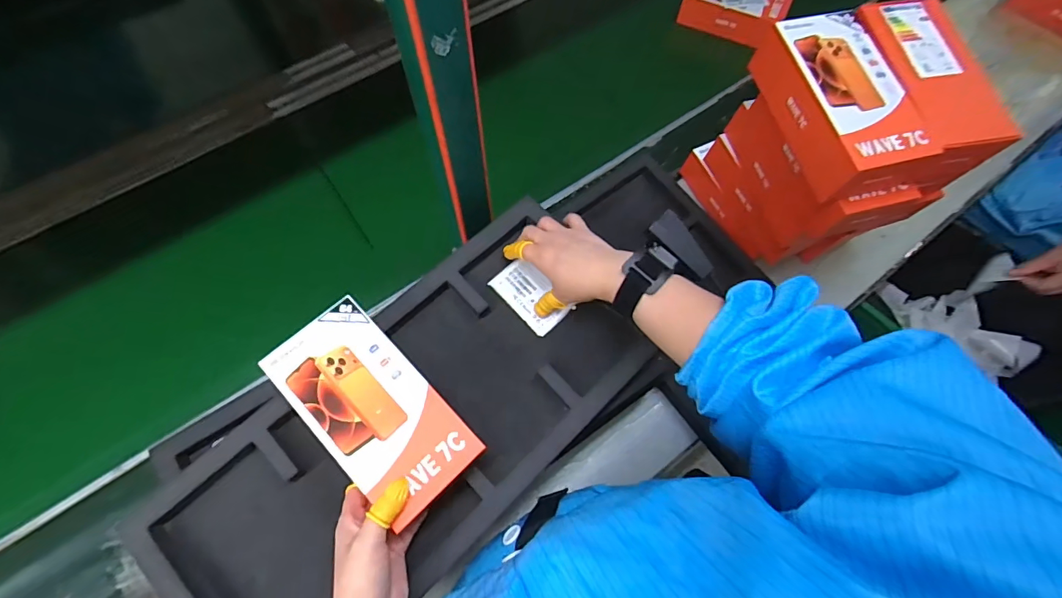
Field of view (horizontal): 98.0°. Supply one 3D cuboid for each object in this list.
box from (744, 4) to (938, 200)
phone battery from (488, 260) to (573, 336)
[{"bbox_3d":[0.306,-0.193,0.461,0.102,0.062,0.180,-13,68,-7],"label":"box"},{"bbox_3d":[0.000,-0.003,0.502,0.048,0.009,0.081,-42,74,-17],"label":"phone battery"}]

